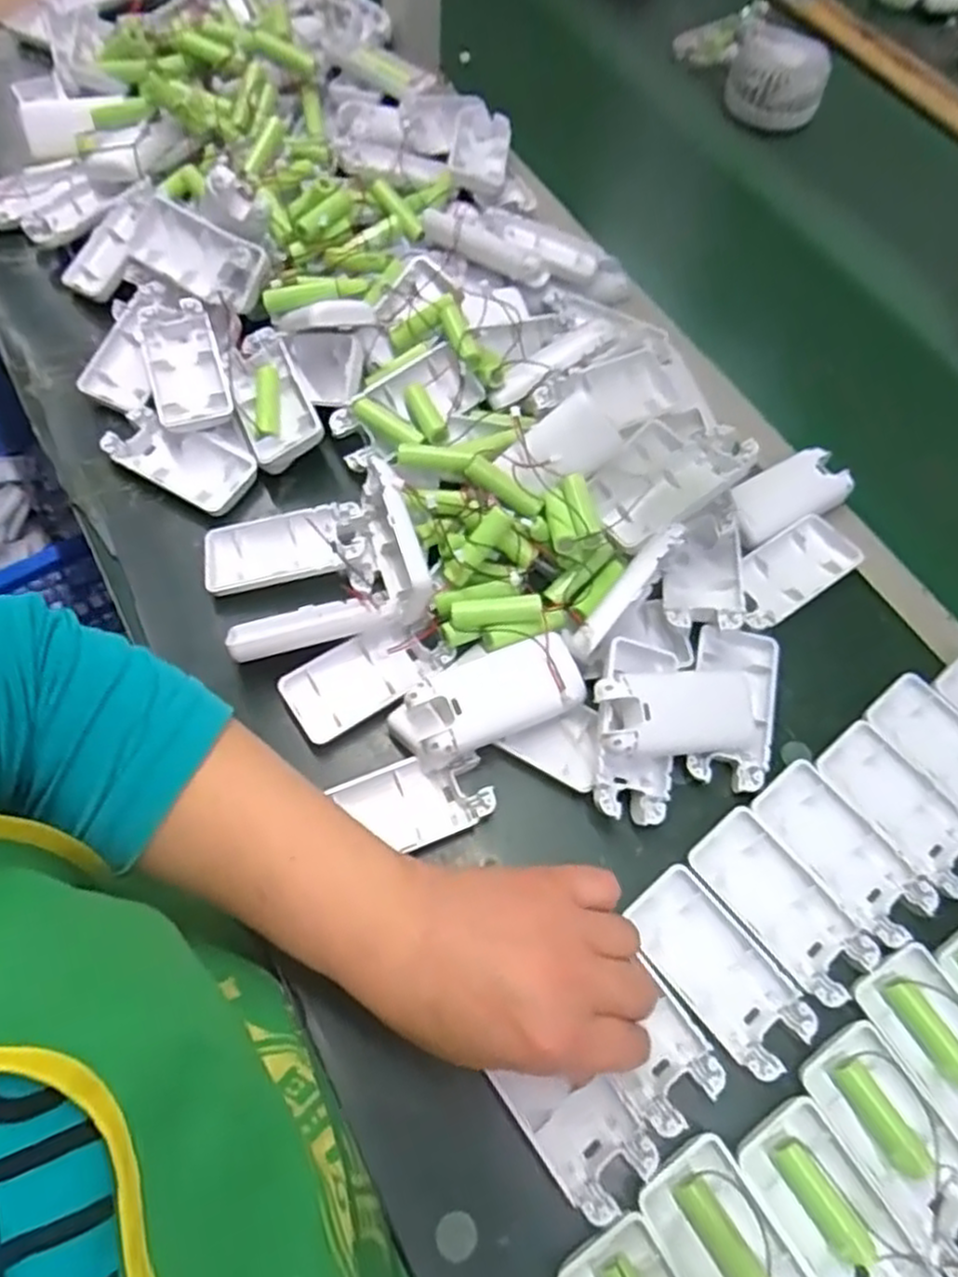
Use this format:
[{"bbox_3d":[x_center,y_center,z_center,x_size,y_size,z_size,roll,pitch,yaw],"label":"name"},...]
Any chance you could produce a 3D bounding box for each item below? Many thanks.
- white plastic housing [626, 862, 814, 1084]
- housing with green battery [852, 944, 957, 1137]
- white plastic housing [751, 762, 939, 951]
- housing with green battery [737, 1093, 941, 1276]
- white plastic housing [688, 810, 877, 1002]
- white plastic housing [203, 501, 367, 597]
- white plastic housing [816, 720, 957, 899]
[{"bbox_3d":[0.115,0.161,0.364,0.045,0.014,0.093,-36,71,-19],"label":"white plastic housing"},{"bbox_3d":[0.225,0.198,0.355,0.044,0.018,0.094,-28,68,-16],"label":"housing with green battery"},{"bbox_3d":[0.188,0.113,0.392,0.045,0.016,0.094,-35,70,-18],"label":"white plastic housing"},{"bbox_3d":[0.156,0.254,0.318,0.046,0.015,0.097,-30,69,-16],"label":"housing with green battery"},{"bbox_3d":[0.153,0.135,0.379,0.044,0.013,0.094,-36,71,-19],"label":"white plastic housing"},{"bbox_3d":[-0.117,-0.055,0.446,0.094,0.022,0.046,-11,65,-8],"label":"white plastic housing"},{"bbox_3d":[0.228,0.094,0.405,0.045,0.020,0.093,-36,71,-19],"label":"white plastic housing"}]

